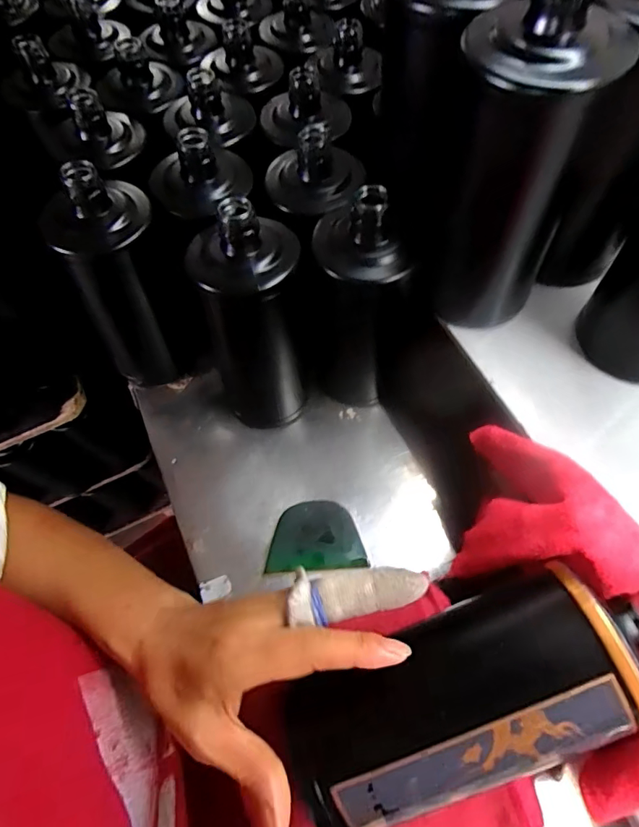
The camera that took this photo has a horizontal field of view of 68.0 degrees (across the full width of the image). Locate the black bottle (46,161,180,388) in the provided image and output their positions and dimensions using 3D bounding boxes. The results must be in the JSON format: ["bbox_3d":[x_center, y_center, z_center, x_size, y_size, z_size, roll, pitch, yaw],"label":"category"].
[{"bbox_3d":[-0.162,-0.108,0.401,0.077,0.194,0.066,-20,64,-10],"label":"black bottle"}]

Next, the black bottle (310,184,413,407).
[{"bbox_3d":[0.028,-0.078,0.381,0.065,0.198,0.065,1,62,1],"label":"black bottle"}]

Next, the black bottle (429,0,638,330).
[{"bbox_3d":[0.109,-0.141,0.280,0.079,0.190,0.073,8,64,9],"label":"black bottle"}]

